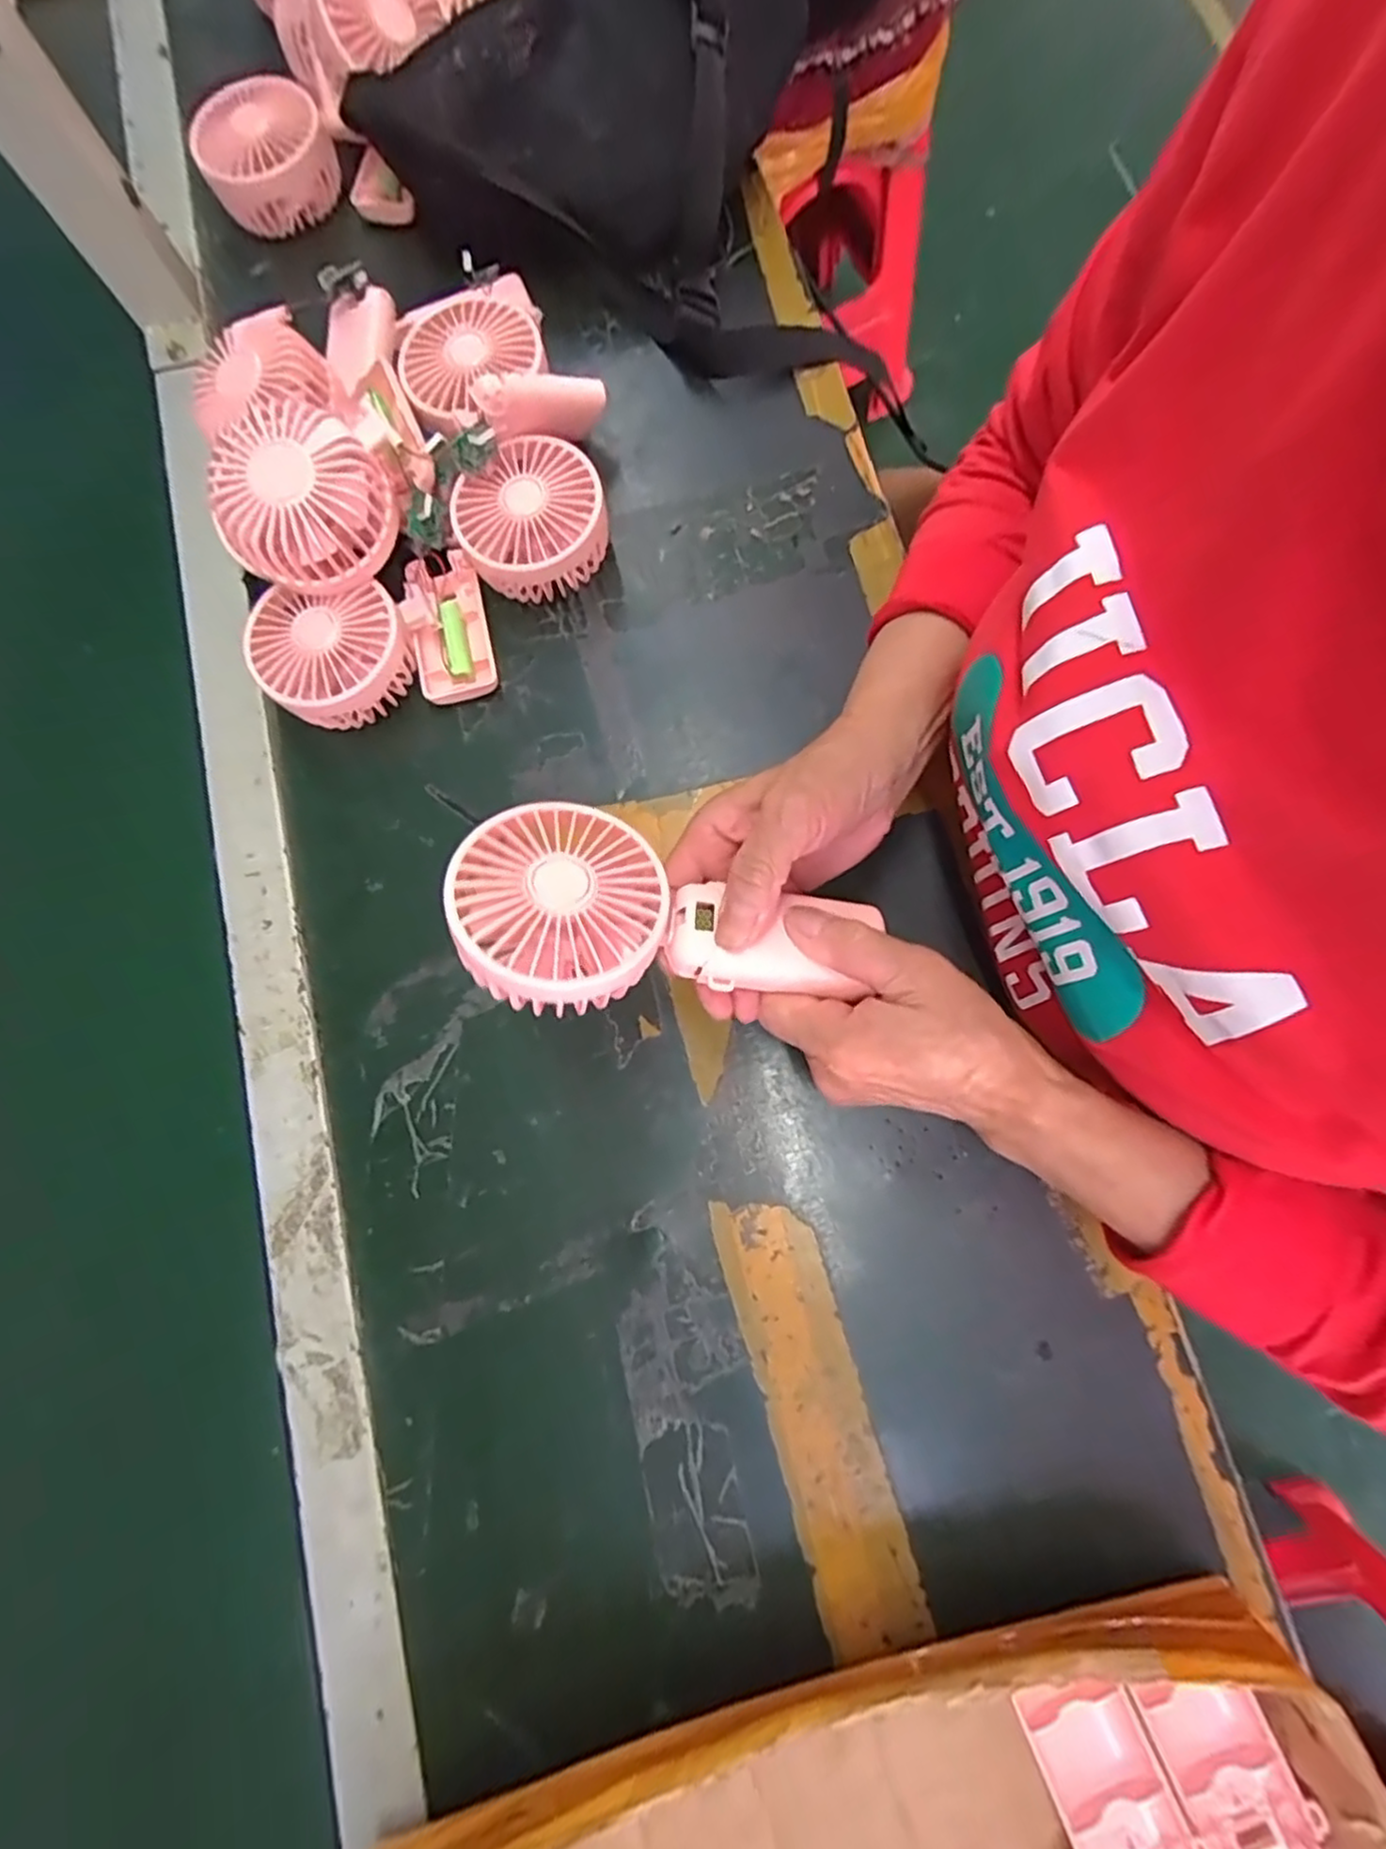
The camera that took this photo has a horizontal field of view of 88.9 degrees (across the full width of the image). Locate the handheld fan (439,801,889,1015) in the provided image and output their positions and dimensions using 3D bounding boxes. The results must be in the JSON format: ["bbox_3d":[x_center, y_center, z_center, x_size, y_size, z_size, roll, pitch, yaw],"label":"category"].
[{"bbox_3d":[-0.012,-0.012,0.290,0.161,0.040,0.090,-6,78,-1],"label":"handheld fan"}]

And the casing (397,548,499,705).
[{"bbox_3d":[-0.149,-0.183,0.430,0.046,0.021,0.095,-13,80,0],"label":"casing"}]

